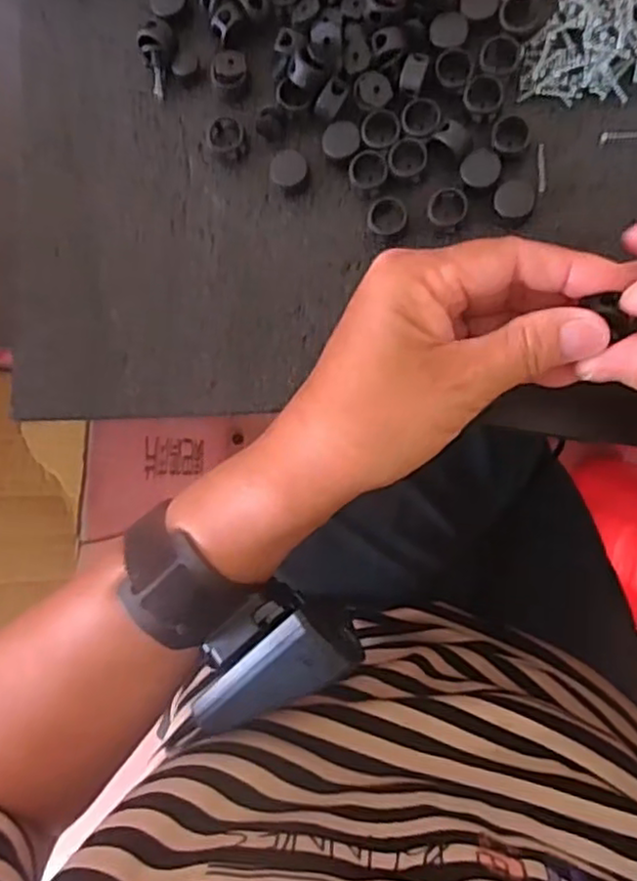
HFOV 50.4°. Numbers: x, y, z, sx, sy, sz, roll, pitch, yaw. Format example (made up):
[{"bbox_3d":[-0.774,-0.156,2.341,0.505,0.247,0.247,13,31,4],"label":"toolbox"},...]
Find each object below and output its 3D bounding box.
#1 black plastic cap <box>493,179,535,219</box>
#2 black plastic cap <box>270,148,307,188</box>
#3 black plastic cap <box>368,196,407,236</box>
[{"bbox_3d":[0.083,-0.101,0.285,0.016,0.009,0.016,0,88,9],"label":"black plastic cap"},{"bbox_3d":[-0.013,-0.120,0.301,0.016,0.011,0.014,-15,86,8],"label":"black plastic cap"},{"bbox_3d":[0.030,-0.098,0.294,0.016,0.009,0.018,19,91,9],"label":"black plastic cap"}]

